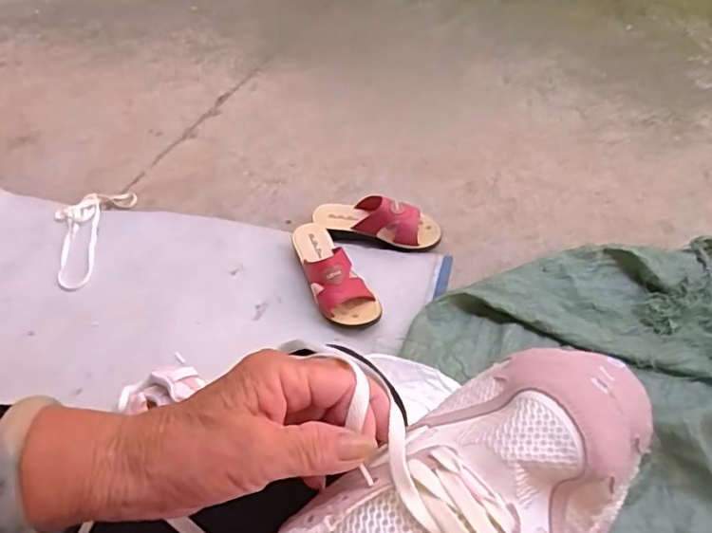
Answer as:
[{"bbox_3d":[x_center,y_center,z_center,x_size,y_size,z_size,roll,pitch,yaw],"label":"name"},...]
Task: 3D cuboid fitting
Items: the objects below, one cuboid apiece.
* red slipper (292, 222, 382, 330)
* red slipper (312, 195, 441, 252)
[{"bbox_3d":[-0.043,0.006,0.944,0.090,0.075,0.227,-23,54,-13],"label":"red slipper"},{"bbox_3d":[0.037,-0.083,1.013,0.226,0.072,0.079,8,53,11],"label":"red slipper"}]

